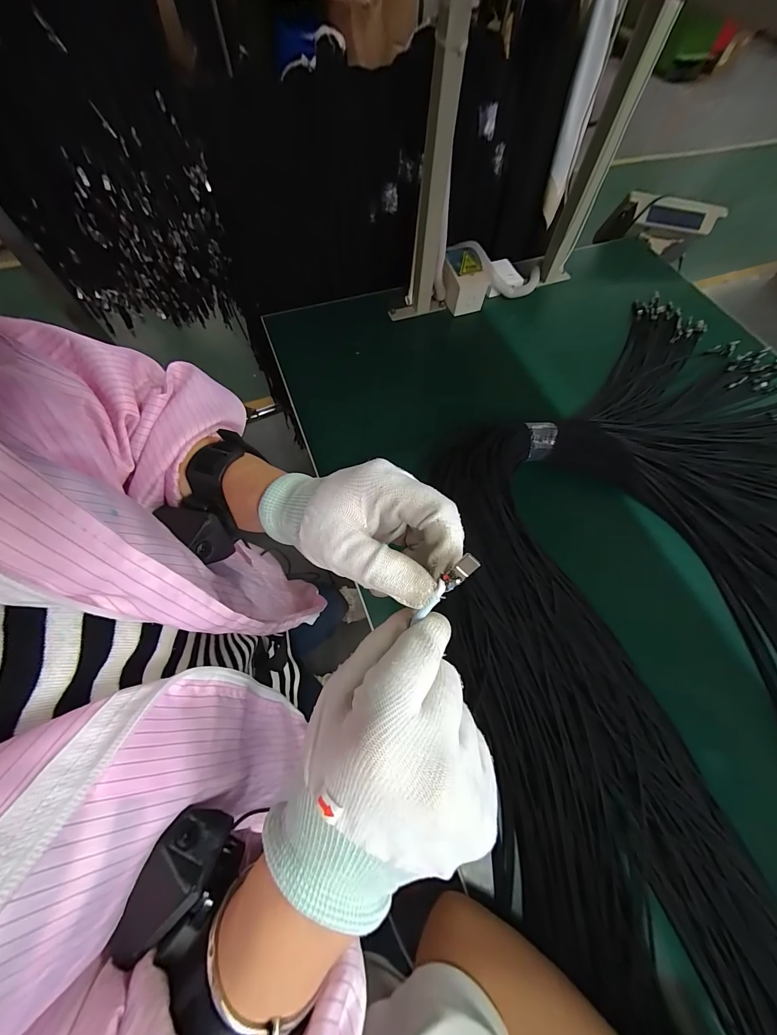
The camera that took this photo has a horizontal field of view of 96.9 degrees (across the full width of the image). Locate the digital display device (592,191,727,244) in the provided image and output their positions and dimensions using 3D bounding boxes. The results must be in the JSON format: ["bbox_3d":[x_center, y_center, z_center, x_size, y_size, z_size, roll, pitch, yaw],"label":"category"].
[{"bbox_3d":[0.698,-0.758,0.882,0.281,0.097,0.063,4,65,0],"label":"digital display device"}]

